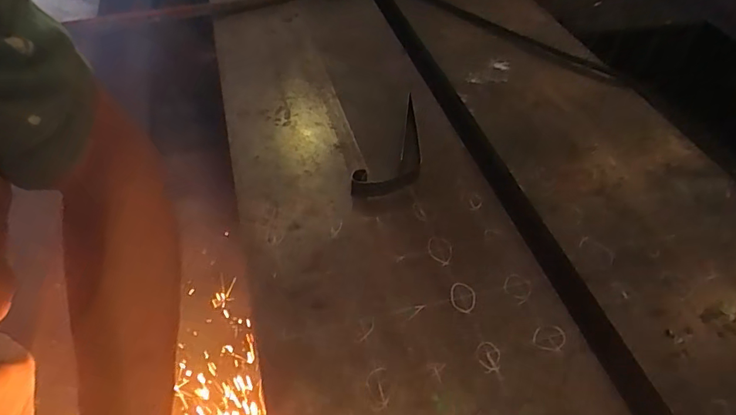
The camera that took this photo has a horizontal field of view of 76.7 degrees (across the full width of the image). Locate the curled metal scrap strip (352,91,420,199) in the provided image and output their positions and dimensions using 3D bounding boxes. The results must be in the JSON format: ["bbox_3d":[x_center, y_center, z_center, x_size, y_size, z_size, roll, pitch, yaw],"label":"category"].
[{"bbox_3d":[0.039,-0.099,0.754,0.099,0.048,0.225,10,47,4],"label":"curled metal scrap strip"}]

